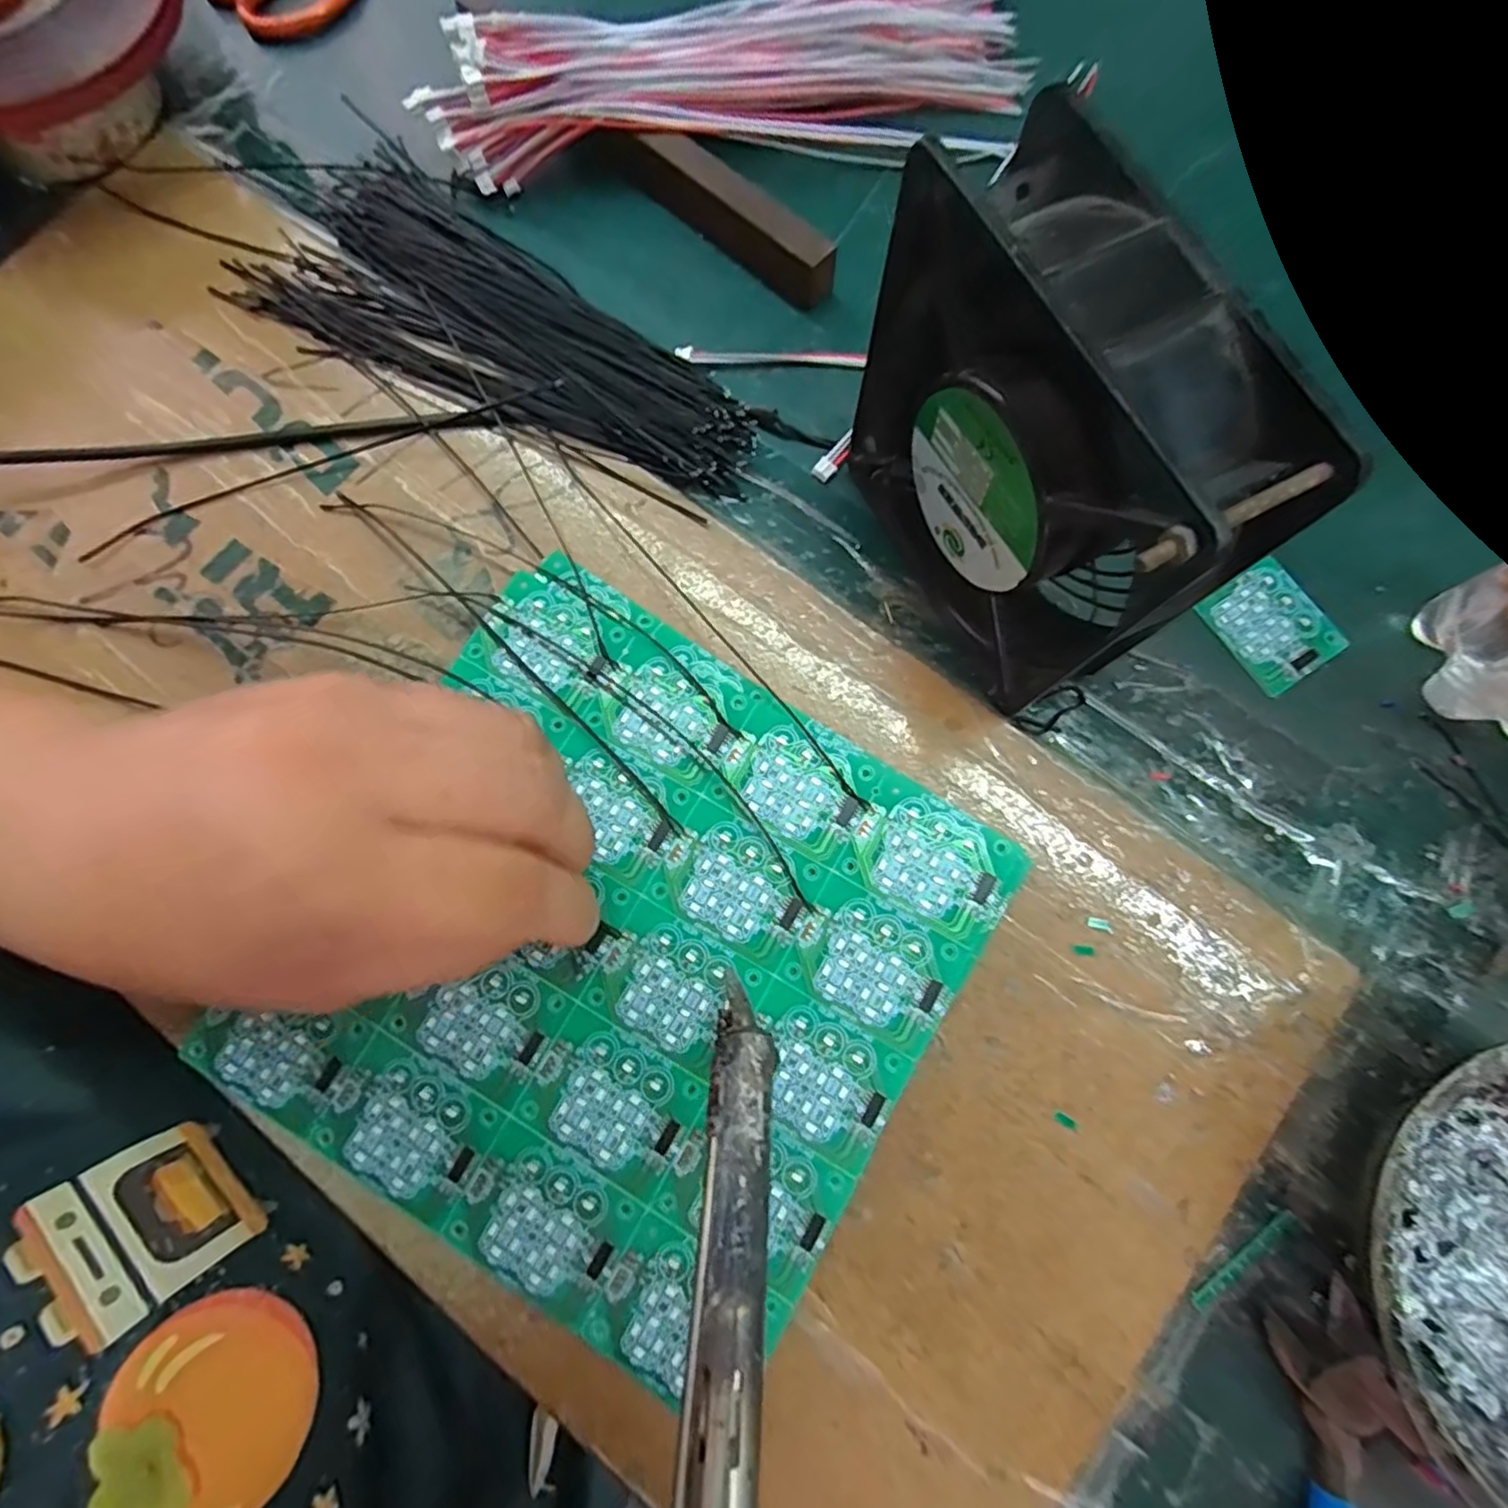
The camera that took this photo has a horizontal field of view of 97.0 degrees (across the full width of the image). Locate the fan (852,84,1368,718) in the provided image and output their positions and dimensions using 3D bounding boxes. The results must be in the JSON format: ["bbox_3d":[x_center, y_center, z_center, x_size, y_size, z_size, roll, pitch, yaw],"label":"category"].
[{"bbox_3d":[0.081,-0.082,0.197,0.050,0.120,0.125,-22,78,-4],"label":"fan"}]

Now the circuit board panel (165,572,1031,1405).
[{"bbox_3d":[-0.041,0.061,0.214,0.195,0.004,0.194,31,80,8],"label":"circuit board panel"}]

